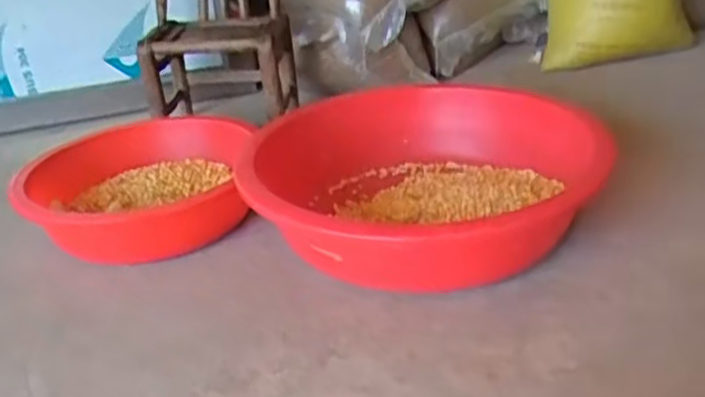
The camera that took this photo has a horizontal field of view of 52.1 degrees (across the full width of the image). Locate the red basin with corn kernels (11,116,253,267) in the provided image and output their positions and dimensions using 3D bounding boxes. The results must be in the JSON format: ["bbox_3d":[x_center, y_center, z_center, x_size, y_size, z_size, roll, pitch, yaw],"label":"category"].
[{"bbox_3d":[-0.448,-0.018,1.453,0.461,0.148,0.375,-7,28,-5],"label":"red basin with corn kernels"}]

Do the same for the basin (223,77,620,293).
[{"bbox_3d":[0.088,-0.034,1.367,0.626,0.208,0.627,-4,28,2],"label":"basin"}]

